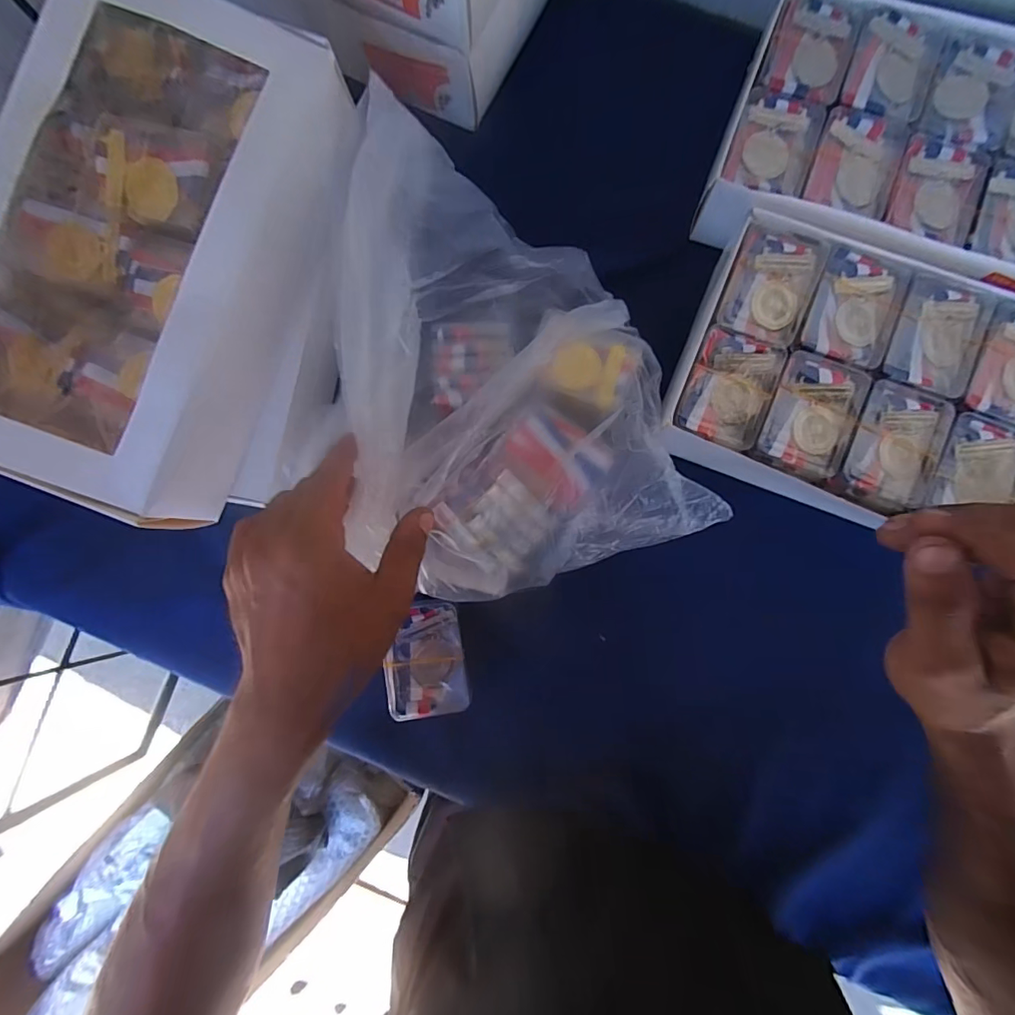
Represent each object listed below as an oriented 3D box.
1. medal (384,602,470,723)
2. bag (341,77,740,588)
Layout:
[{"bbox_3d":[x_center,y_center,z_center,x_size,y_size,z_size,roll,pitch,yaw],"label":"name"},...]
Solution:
[{"bbox_3d":[-0.059,0.110,0.342,0.055,0.011,0.078,-8,85,2],"label":"medal"},{"bbox_3d":[-0.008,-0.100,0.313,0.201,0.076,0.296,-18,85,4],"label":"bag"}]

